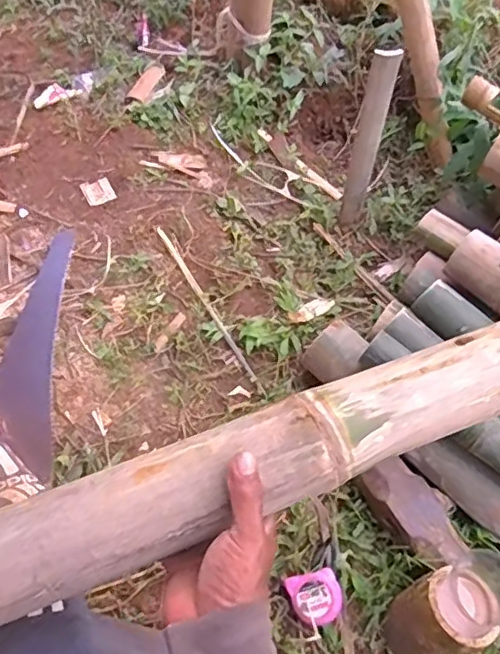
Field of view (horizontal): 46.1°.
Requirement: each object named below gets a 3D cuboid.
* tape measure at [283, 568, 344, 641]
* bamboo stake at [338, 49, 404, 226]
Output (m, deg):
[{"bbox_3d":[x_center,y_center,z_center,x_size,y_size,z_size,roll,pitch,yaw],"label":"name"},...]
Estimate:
[{"bbox_3d":[0.078,0.318,0.684,0.056,0.034,0.067,-21,60,-17],"label":"tape measure"},{"bbox_3d":[0.180,-0.278,0.905,0.037,0.308,0.044,16,56,7],"label":"bamboo stake"}]

